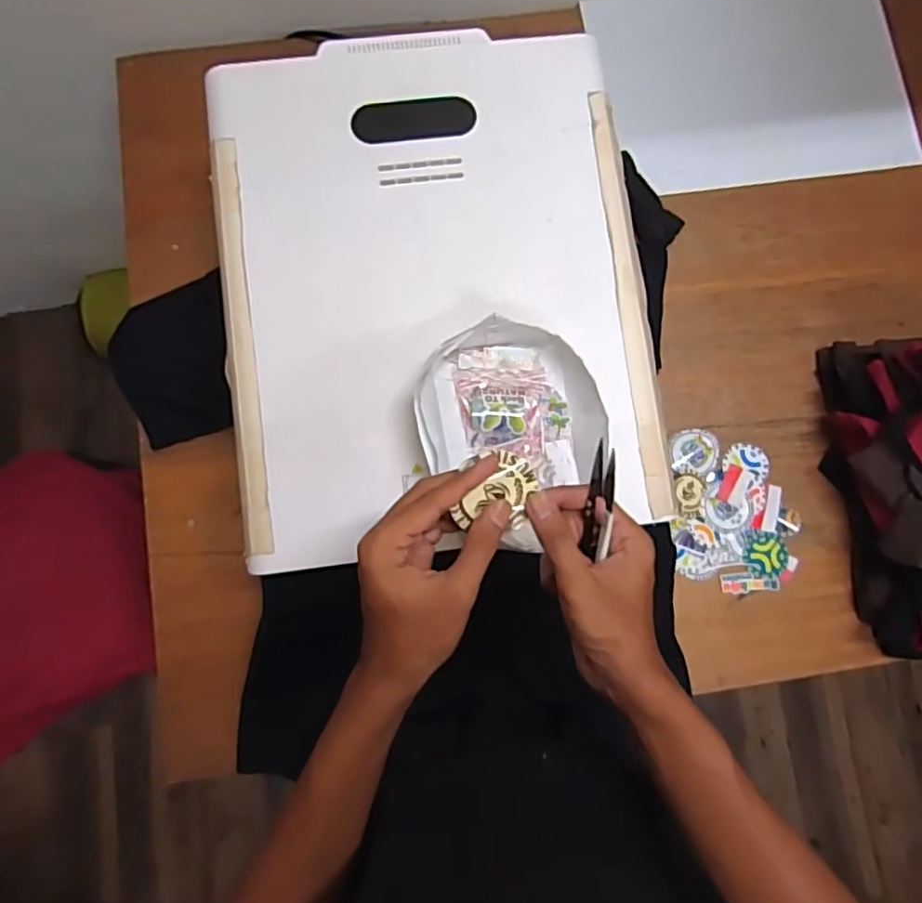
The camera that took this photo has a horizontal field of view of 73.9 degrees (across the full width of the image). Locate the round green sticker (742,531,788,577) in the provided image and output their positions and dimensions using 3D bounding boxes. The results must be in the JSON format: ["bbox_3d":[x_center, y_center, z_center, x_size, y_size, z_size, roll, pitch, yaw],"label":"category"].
[{"bbox_3d":[0.361,0.122,0.727,0.054,0.004,0.052,0,86,0],"label":"round green sticker"}]

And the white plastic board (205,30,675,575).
[{"bbox_3d":[-0.028,-0.166,0.593,0.398,0.027,0.495,-8,81,-3],"label":"white plastic board"}]

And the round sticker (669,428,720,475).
[{"bbox_3d":[0.284,0.000,0.742,0.060,0.006,0.054,8,81,-1],"label":"round sticker"}]

